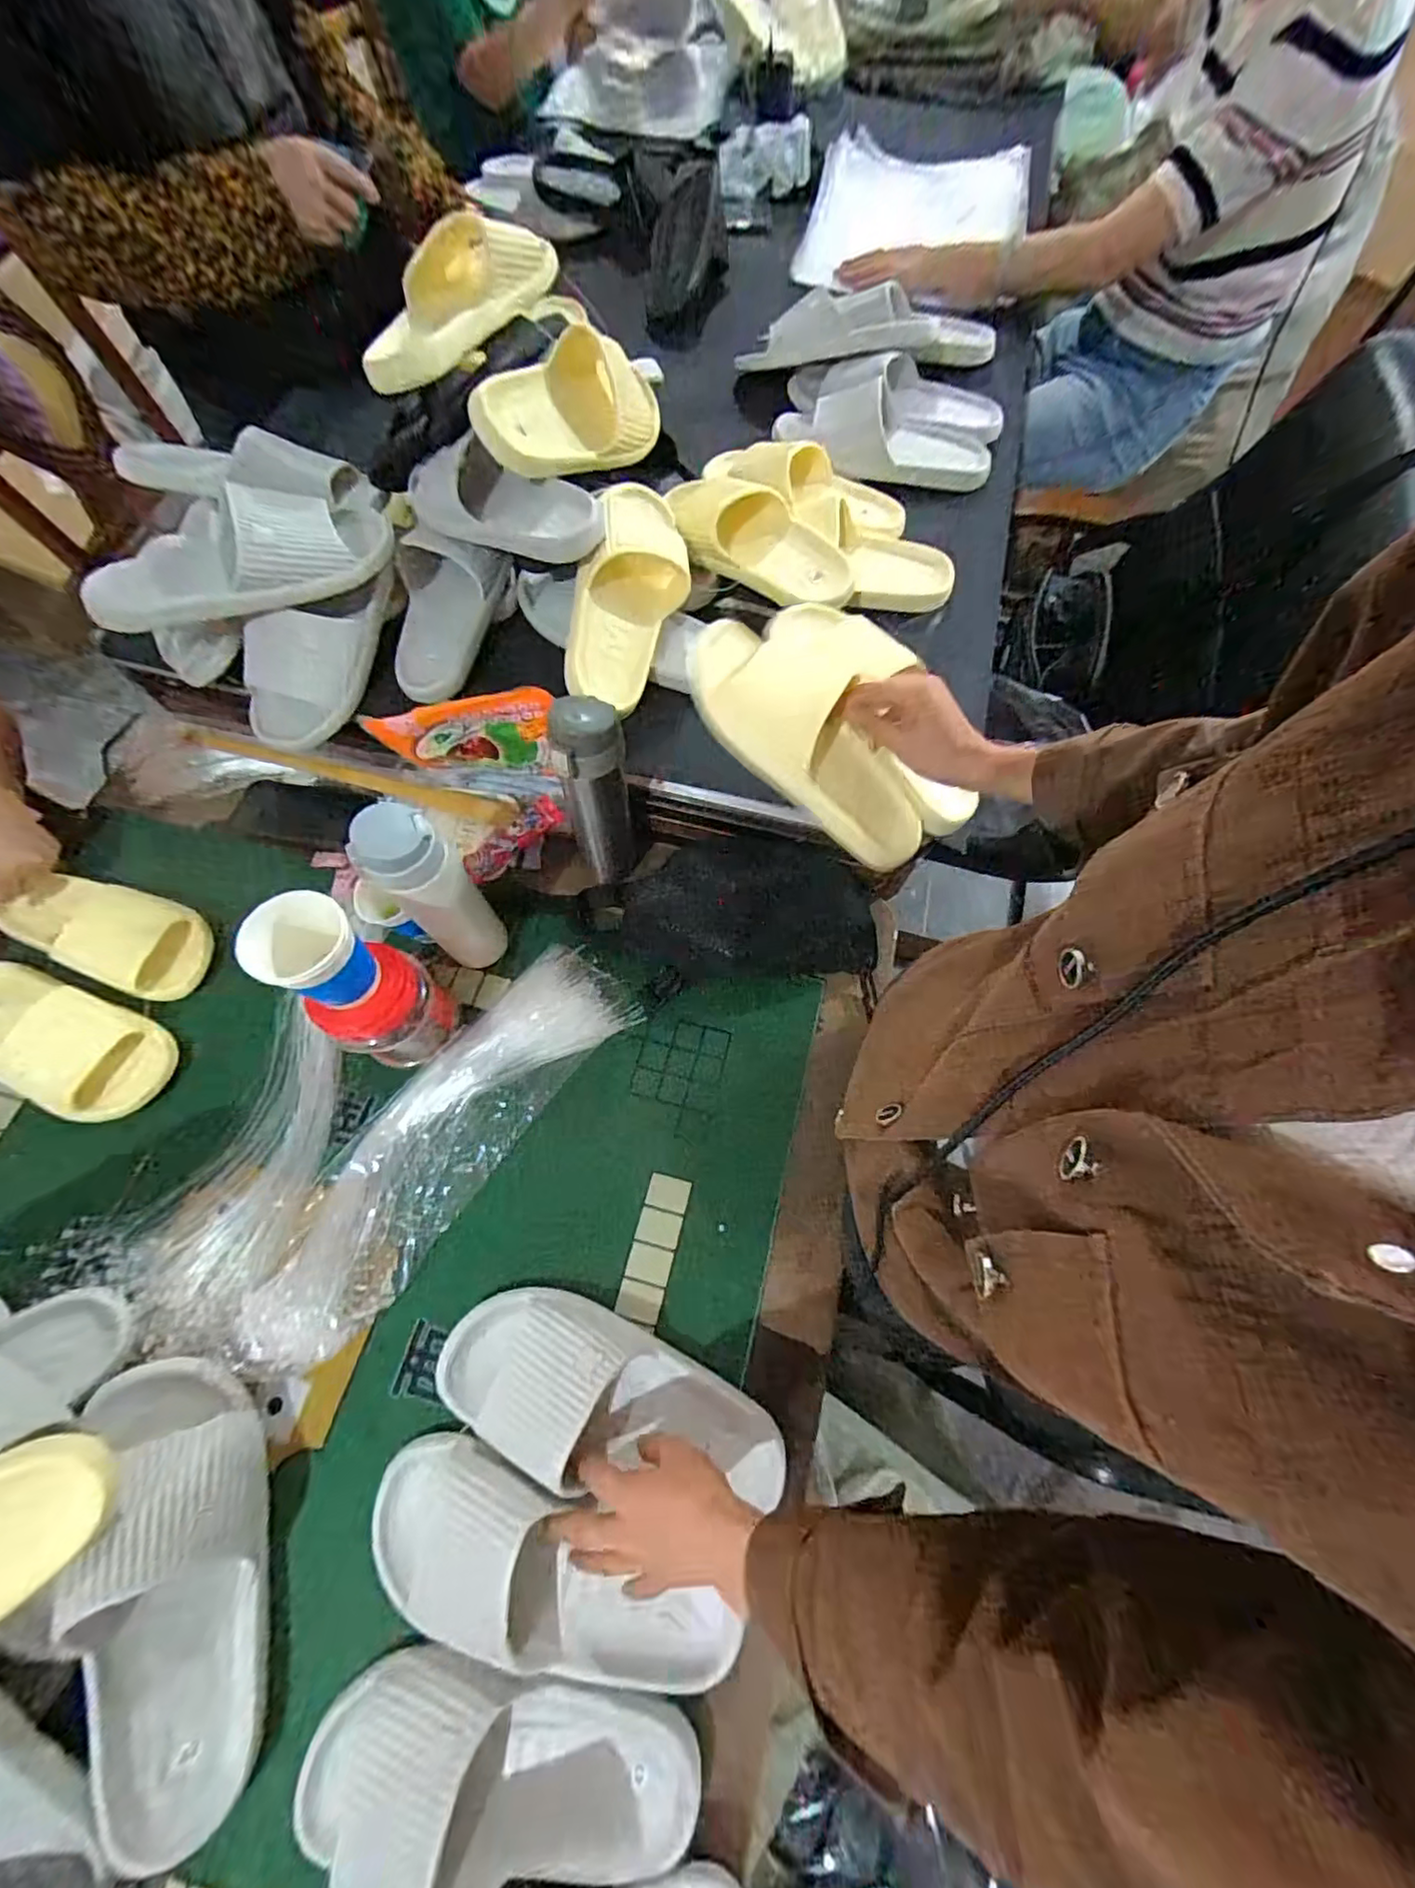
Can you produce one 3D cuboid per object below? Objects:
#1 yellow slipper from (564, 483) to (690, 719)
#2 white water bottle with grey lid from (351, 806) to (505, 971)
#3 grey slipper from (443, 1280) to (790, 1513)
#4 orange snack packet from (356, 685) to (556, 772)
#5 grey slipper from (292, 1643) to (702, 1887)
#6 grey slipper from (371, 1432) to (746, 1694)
[{"bbox_3d":[-0.084,-0.367,0.654,0.110,0.075,0.260,23,80,-21],"label":"yellow slipper"},{"bbox_3d":[-0.246,-0.040,0.584,0.061,0.231,0.066,0,69,-1],"label":"white water bottle with grey lid"},{"bbox_3d":[-0.079,0.368,0.505,0.284,0.066,0.108,14,69,2],"label":"grey slipper"},{"bbox_3d":[-0.226,-0.194,0.582,0.174,0.104,0.028,2,69,0],"label":"orange snack packet"},{"bbox_3d":[-0.143,0.562,0.418,0.267,0.067,0.106,4,69,1],"label":"grey slipper"},{"bbox_3d":[-0.122,0.476,0.462,0.289,0.067,0.119,22,70,7],"label":"grey slipper"}]

